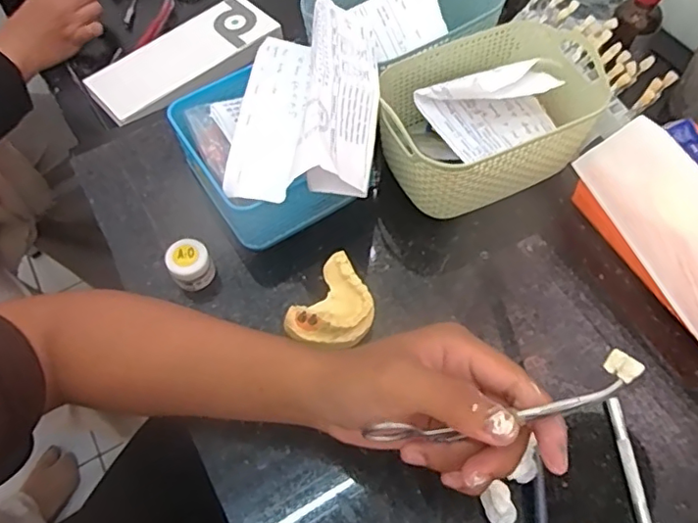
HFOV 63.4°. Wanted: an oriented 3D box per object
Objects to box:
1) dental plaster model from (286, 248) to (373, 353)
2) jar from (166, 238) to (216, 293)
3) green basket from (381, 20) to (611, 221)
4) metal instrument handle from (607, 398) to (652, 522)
[{"bbox_3d":[-0.007,0.038,0.423,0.056,0.027,0.073,30,66,18],"label":"dental plaster model"},{"bbox_3d":[-0.124,0.003,0.444,0.032,0.031,0.029,-26,63,-12],"label":"jar"},{"bbox_3d":[0.123,-0.121,0.475,0.198,0.085,0.122,-24,62,-11],"label":"green basket"},{"bbox_3d":[0.187,0.147,0.367,0.011,0.009,0.113,-3,60,0],"label":"metal instrument handle"}]

